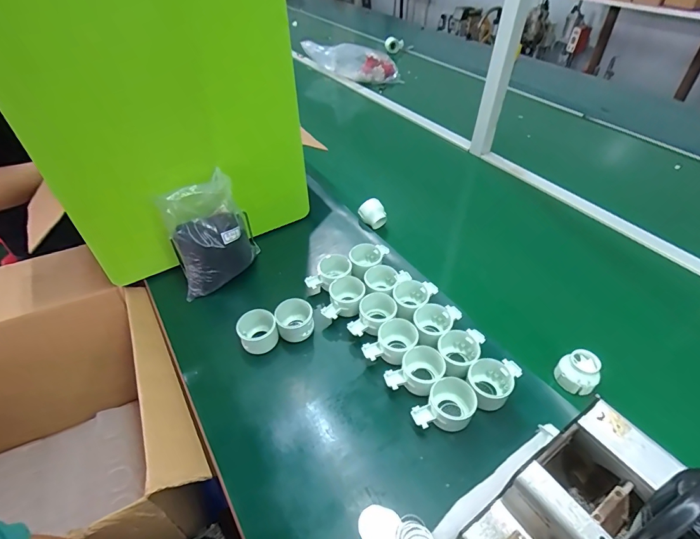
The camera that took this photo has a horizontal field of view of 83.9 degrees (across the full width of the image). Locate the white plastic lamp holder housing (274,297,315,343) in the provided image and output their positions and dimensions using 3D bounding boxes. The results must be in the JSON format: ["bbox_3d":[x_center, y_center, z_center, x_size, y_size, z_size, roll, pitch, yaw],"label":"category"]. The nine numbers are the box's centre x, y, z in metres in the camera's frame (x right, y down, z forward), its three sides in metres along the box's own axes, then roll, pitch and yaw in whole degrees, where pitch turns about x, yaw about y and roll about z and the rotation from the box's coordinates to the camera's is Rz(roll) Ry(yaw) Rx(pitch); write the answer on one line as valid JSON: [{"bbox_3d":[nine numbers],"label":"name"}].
[{"bbox_3d":[-0.091,0.084,0.646,0.058,0.051,0.058,-11,45,-10],"label":"white plastic lamp holder housing"}]

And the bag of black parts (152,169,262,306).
[{"bbox_3d":[-0.251,-0.061,0.701,0.143,0.197,0.091,-19,46,-18],"label":"bag of black parts"}]

